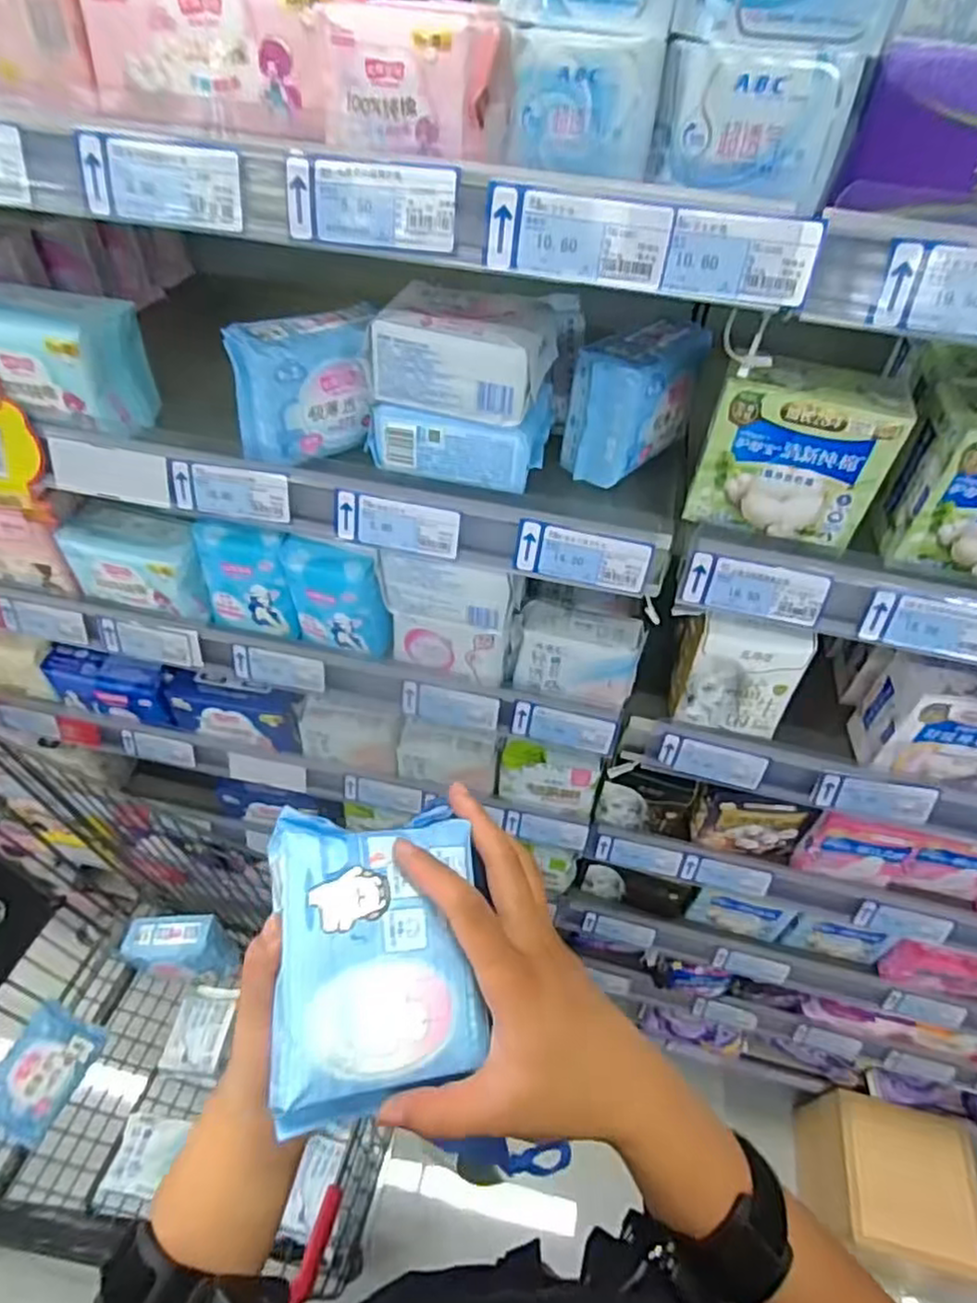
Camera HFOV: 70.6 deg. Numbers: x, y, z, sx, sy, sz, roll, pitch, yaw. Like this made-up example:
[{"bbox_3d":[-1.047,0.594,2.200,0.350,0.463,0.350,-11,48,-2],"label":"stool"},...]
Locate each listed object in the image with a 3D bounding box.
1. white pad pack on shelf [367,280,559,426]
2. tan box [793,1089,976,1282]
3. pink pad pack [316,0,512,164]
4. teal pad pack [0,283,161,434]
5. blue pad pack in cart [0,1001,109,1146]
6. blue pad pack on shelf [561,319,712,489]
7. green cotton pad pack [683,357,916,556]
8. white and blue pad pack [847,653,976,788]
[{"bbox_3d":[-0.015,-0.202,0.466,0.109,0.057,0.070,15,47,9],"label":"white pad pack on shelf"},{"bbox_3d":[0.648,0.869,1.125,0.221,0.160,0.203,13,47,7],"label":"tan box"},{"bbox_3d":[-0.036,-0.292,0.353,0.092,0.058,0.051,1,47,-4],"label":"pink pad pack"},{"bbox_3d":[-0.327,-0.224,0.526,0.123,0.078,0.073,13,47,7],"label":"teal pad pack"},{"bbox_3d":[-0.563,0.523,0.862,0.086,0.089,0.128,18,48,11],"label":"blue pad pack in cart"},{"bbox_3d":[0.114,-0.194,0.536,0.061,0.088,0.111,31,52,22],"label":"blue pad pack on shelf"},{"bbox_3d":[0.208,-0.139,0.478,0.113,0.106,0.058,13,47,7],"label":"green cotton pad pack"},{"bbox_3d":[0.394,0.058,0.584,0.117,0.103,0.062,8,47,2],"label":"white and blue pad pack"}]

